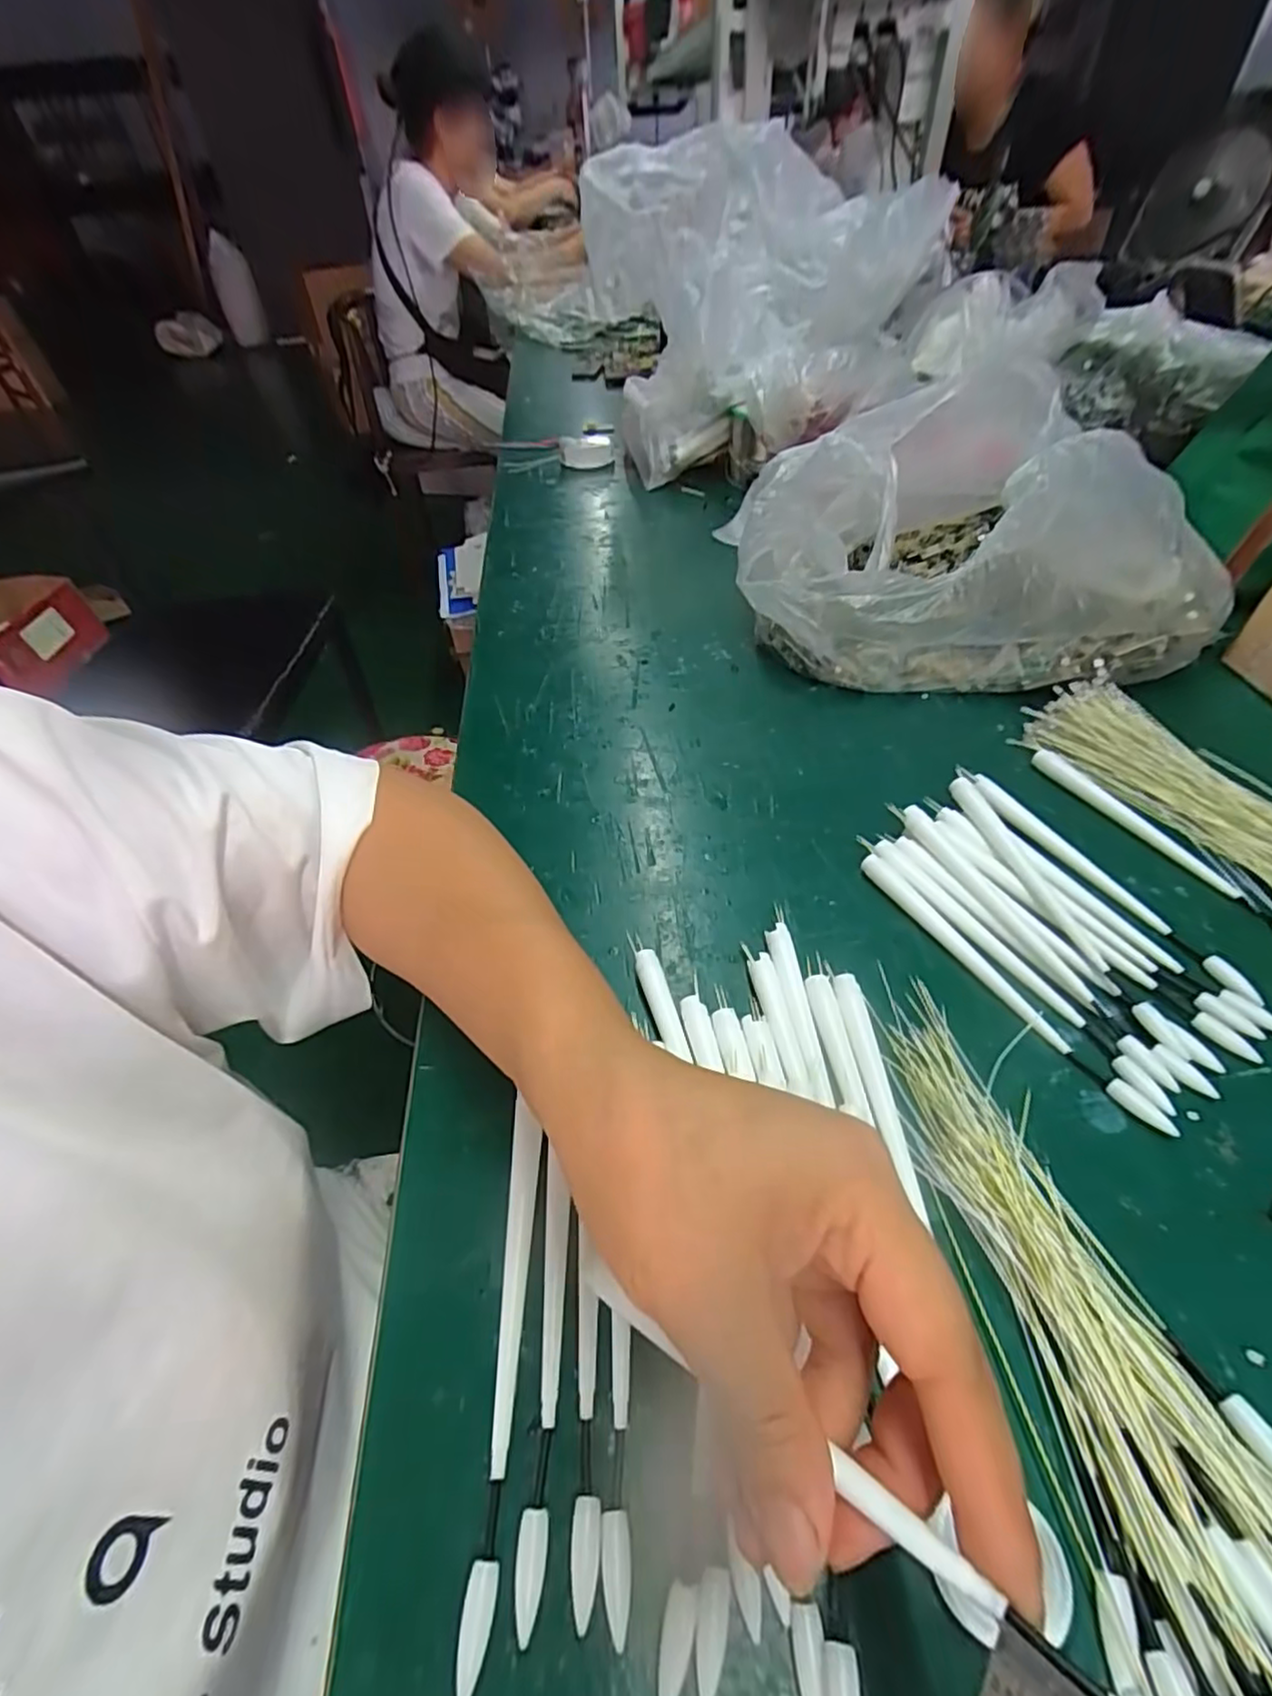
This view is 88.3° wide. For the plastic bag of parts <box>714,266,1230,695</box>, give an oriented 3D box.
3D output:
[{"bbox_3d":[0.221,-0.238,0.479,0.305,0.131,0.281,-3,48,1],"label":"plastic bag of parts"}]

